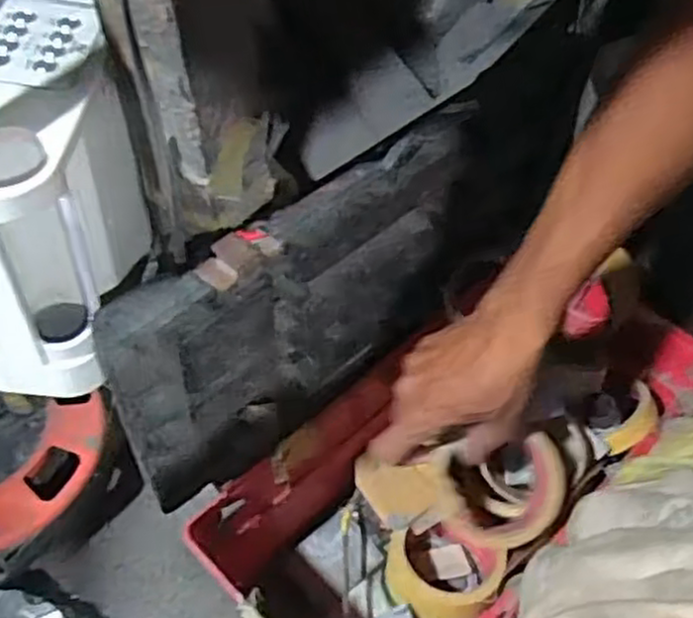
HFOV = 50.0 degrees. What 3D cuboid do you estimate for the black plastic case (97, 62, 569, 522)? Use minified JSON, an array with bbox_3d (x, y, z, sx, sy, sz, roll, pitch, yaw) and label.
[{"bbox_3d":[0.023,-0.032,0.526,0.406,0.221,0.045,-36,65,-25],"label":"black plastic case"}]

